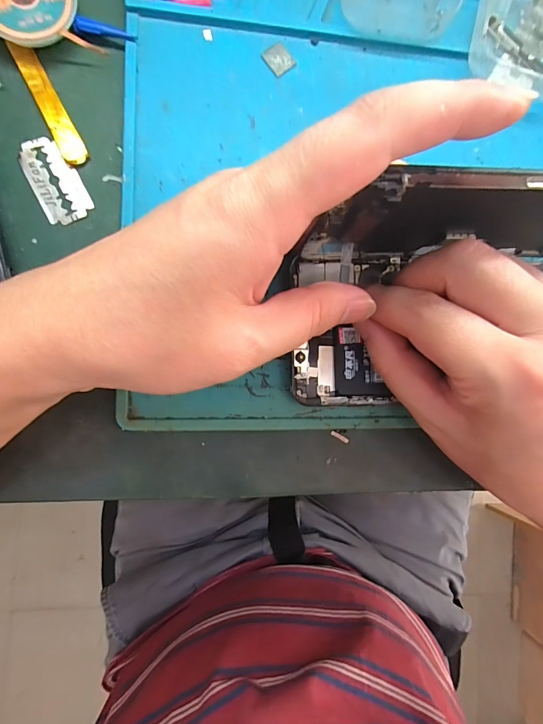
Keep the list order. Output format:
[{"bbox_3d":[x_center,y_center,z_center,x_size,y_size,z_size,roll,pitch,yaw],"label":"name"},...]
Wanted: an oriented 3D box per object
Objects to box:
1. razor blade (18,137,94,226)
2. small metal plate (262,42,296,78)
[{"bbox_3d":[-0.104,-0.088,0.175,0.022,0.004,0.042,-25,93,-15],"label":"razor blade"},{"bbox_3d":[0.004,-0.159,0.190,0.015,0.004,0.015,-40,95,-9],"label":"small metal plate"}]

